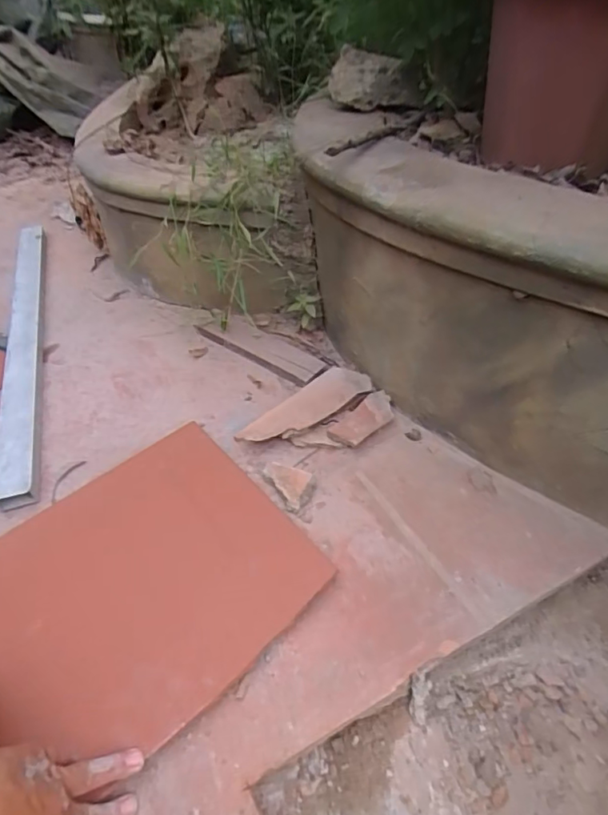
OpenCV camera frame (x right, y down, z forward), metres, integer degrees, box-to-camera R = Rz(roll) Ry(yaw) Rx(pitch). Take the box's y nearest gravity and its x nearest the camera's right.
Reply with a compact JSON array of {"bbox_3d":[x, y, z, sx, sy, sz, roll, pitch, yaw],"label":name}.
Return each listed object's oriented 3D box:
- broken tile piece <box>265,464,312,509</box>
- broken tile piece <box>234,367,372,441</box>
[{"bbox_3d":[-0.018,0.094,0.660,0.042,0.018,0.069,-31,49,-23],"label":"broken tile piece"},{"bbox_3d":[0.001,0.002,0.732,0.200,0.030,0.070,-32,50,-24],"label":"broken tile piece"}]

